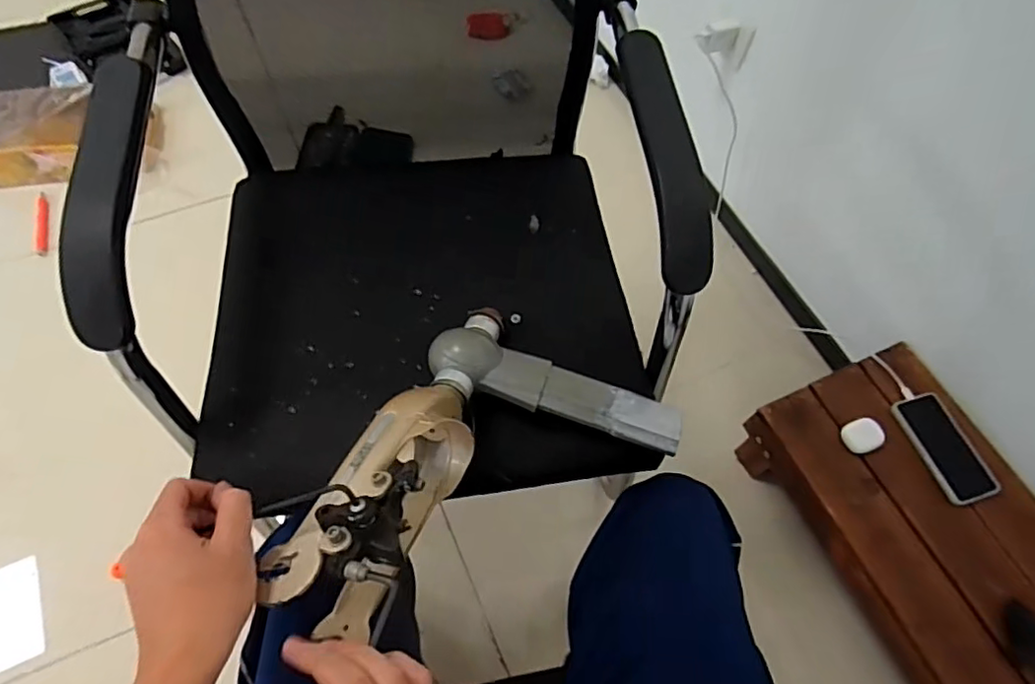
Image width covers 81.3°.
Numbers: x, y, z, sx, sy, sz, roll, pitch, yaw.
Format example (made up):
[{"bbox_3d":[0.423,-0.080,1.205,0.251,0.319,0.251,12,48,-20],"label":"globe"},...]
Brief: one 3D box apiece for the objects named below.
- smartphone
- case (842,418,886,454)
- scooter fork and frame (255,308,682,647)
[{"bbox_3d":[0.647,0.157,0.913,0.084,0.016,0.166,-17,60,-4],"label":"smartphone"},{"bbox_3d":[0.531,0.143,0.924,0.051,0.033,0.051,-15,64,-11],"label":"case"},{"bbox_3d":[-0.032,0.105,0.506,0.245,0.154,0.332,32,65,13],"label":"scooter fork and frame"}]

